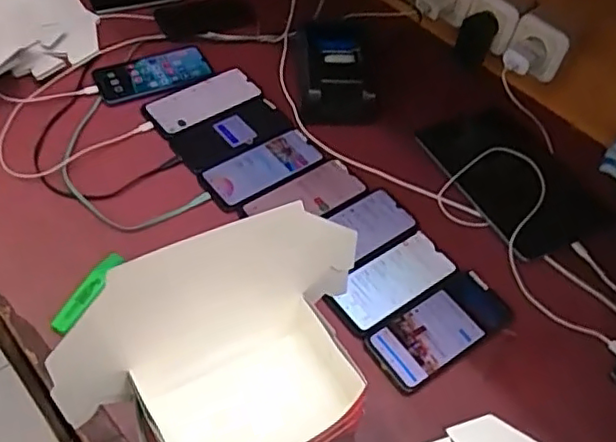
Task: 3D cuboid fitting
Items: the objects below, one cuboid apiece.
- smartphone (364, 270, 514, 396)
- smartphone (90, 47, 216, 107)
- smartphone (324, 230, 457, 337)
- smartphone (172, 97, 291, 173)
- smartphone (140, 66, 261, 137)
[{"bbox_3d":[0.150,0.122,0.689,0.169,0.009,0.079,-26,58,-25],"label":"smartphone"},{"bbox_3d":[-0.231,-0.222,0.921,0.170,0.013,0.080,-26,58,-24],"label":"smartphone"},{"bbox_3d":[0.097,0.070,0.720,0.163,0.007,0.077,-28,59,-26],"label":"smartphone"},{"bbox_3d":[-0.104,-0.123,0.858,0.163,0.007,0.083,-27,59,-25],"label":"smartphone"},{"bbox_3d":[-0.151,-0.177,0.893,0.168,0.007,0.083,-30,60,-26],"label":"smartphone"}]

